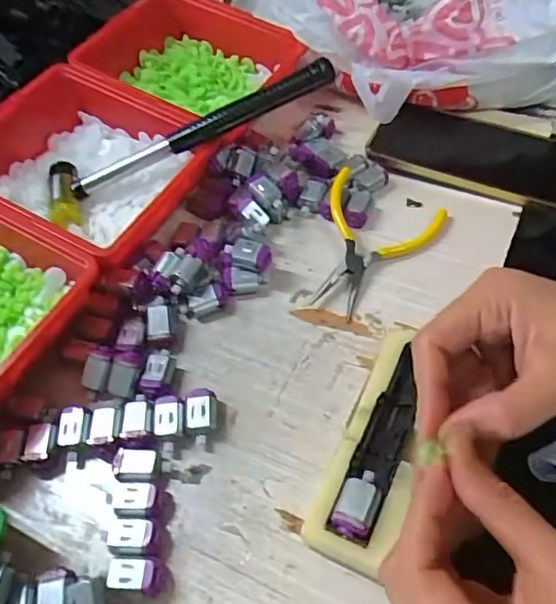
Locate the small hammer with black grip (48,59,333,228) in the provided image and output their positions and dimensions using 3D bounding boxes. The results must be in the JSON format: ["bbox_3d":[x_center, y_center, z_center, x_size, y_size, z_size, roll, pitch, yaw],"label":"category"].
[{"bbox_3d":[-0.067,-0.123,0.424,0.229,0.023,0.063,-23,57,8],"label":"small hammer with black grip"}]

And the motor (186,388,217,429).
[{"bbox_3d":[-0.047,0.066,0.348,0.019,0.014,0.026,-4,54,3],"label":"motor"}]

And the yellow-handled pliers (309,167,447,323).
[{"bbox_3d":[0.061,-0.042,0.410,0.086,0.024,0.108,23,60,21],"label":"yellow-handled pliers"}]

